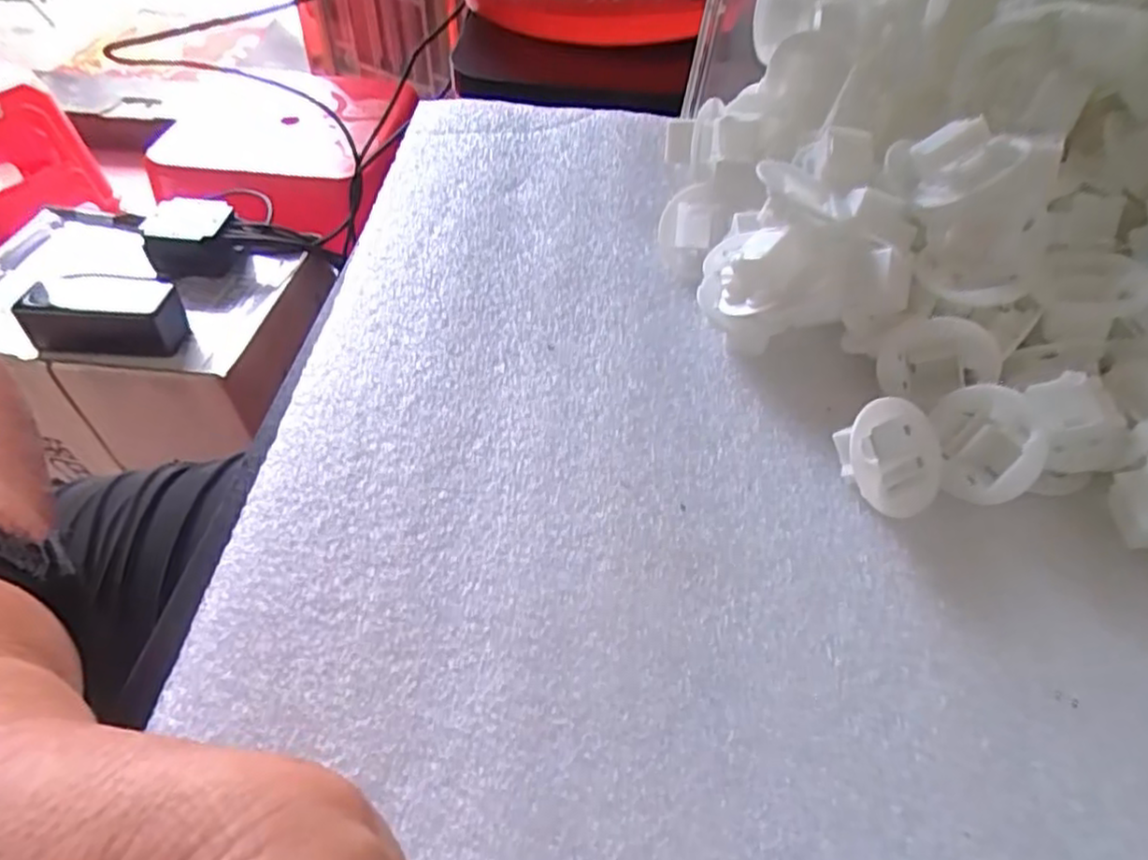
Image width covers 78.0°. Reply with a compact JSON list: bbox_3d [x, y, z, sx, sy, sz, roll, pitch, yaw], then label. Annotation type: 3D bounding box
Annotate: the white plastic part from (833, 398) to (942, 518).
[{"bbox_3d":[0.089,0.008,0.202,0.029,0.014,0.031,14,78,-18],"label":"white plastic part"}]

